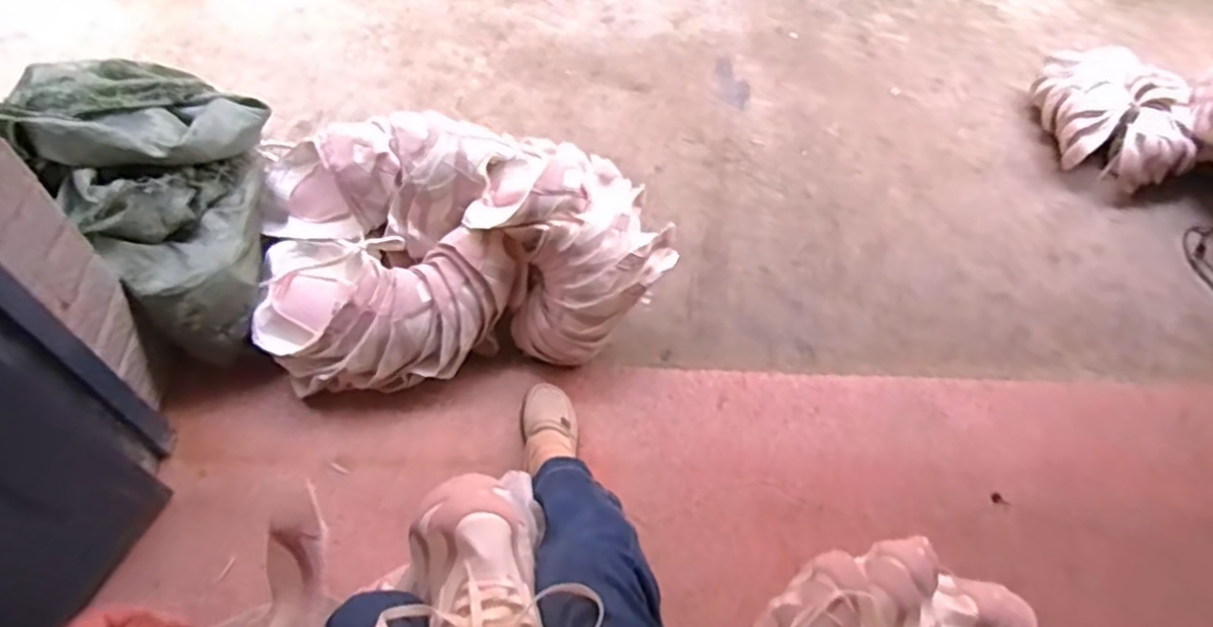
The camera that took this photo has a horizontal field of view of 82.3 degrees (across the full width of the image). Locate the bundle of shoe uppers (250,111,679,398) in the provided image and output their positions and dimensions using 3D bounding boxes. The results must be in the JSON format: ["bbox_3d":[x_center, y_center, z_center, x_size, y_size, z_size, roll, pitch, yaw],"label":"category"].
[{"bbox_3d":[-0.232,-0.111,1.114,0.611,0.229,0.392,-10,59,-14],"label":"bundle of shoe uppers"}]

